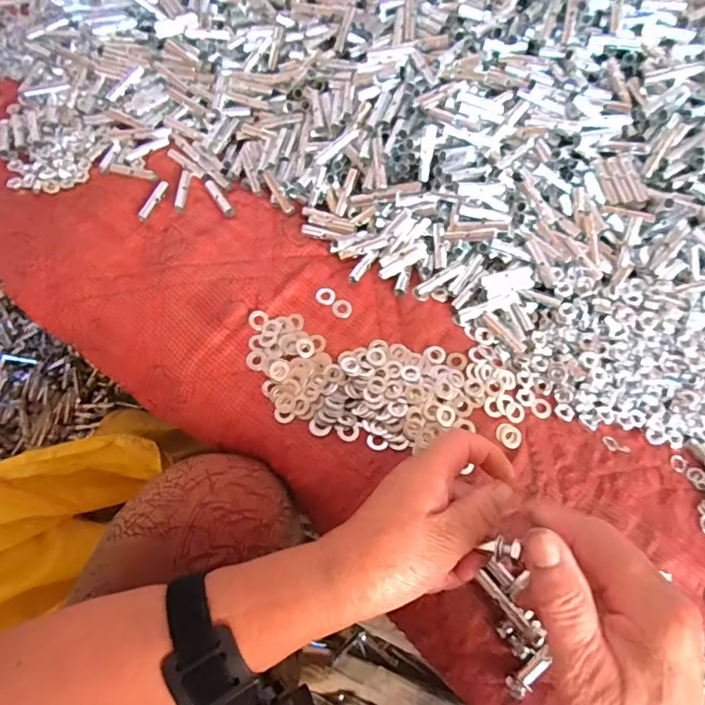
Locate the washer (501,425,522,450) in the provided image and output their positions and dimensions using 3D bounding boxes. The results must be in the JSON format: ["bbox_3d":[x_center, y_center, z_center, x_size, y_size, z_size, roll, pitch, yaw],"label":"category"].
[{"bbox_3d":[0.121,0.064,0.370,0.015,0.005,0.016,1,67,-2],"label":"washer"}]

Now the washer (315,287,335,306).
[{"bbox_3d":[-0.023,-0.048,0.411,0.016,0.004,0.015,1,67,-2],"label":"washer"}]

